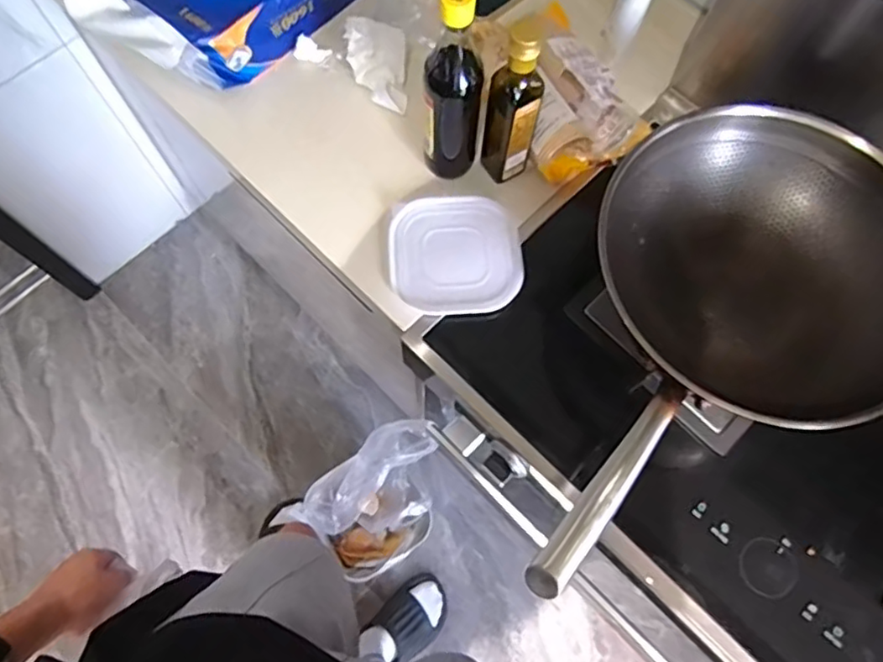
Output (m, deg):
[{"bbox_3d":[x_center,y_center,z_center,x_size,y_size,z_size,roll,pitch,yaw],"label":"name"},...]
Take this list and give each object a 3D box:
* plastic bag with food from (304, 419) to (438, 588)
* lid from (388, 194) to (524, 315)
[{"bbox_3d":[-0.114,0.322,1.139,0.288,0.284,0.208,-33,74,-12],"label":"plastic bag with food"},{"bbox_3d":[0.017,-0.095,0.732,0.155,0.019,0.154,-2,70,-2],"label":"lid"}]

